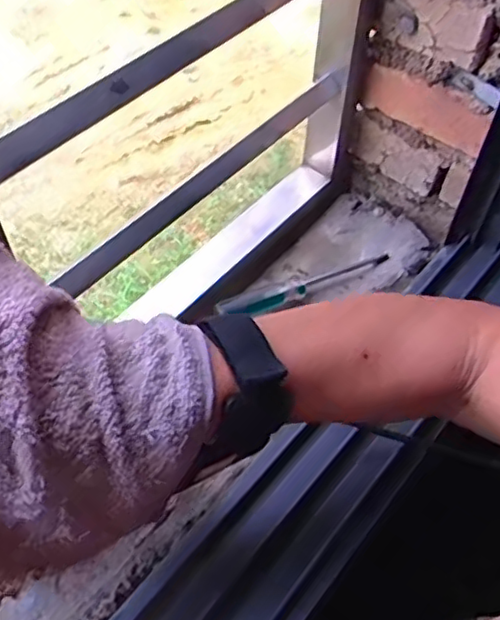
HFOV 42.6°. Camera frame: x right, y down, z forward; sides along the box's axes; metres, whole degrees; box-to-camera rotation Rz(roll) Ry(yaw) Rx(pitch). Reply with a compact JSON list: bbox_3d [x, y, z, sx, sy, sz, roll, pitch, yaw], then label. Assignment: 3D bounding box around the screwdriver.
[{"bbox_3d":[0.053,-0.023,0.589,0.173,0.019,0.018,-20,56,-17],"label":"screwdriver"}]

